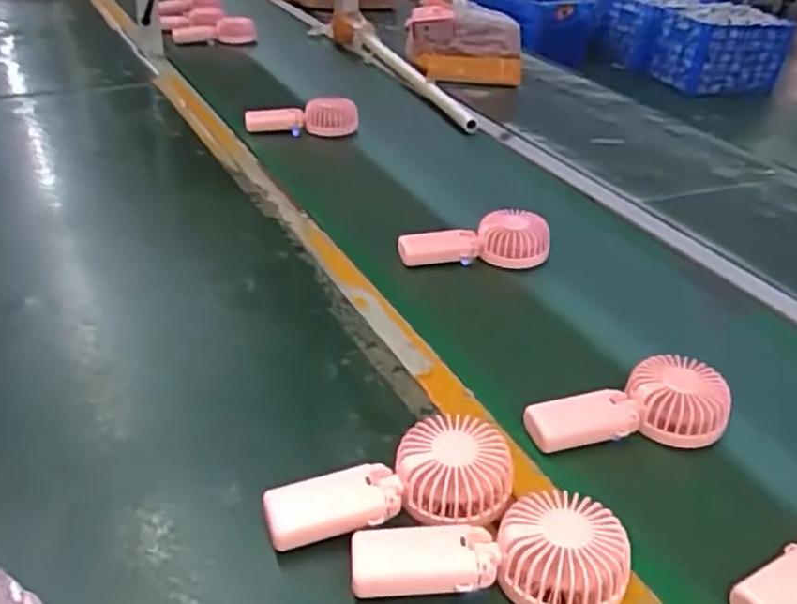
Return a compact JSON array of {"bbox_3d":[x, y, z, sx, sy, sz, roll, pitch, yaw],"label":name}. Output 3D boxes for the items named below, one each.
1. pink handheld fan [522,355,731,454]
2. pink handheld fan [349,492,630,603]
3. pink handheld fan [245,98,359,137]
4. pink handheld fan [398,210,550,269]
[{"bbox_3d":[0.201,0.092,0.656,0.176,0.062,0.076,0,34,-5],"label":"pink handheld fan"},{"bbox_3d":[0.061,0.168,0.500,0.181,0.047,0.084,6,34,4],"label":"pink handheld fan"},{"bbox_3d":[-0.156,-0.295,1.191,0.179,0.060,0.077,8,34,6],"label":"pink handheld fan"},{"bbox_3d":[0.091,-0.075,0.887,0.180,0.050,0.062,2,34,-3],"label":"pink handheld fan"}]

